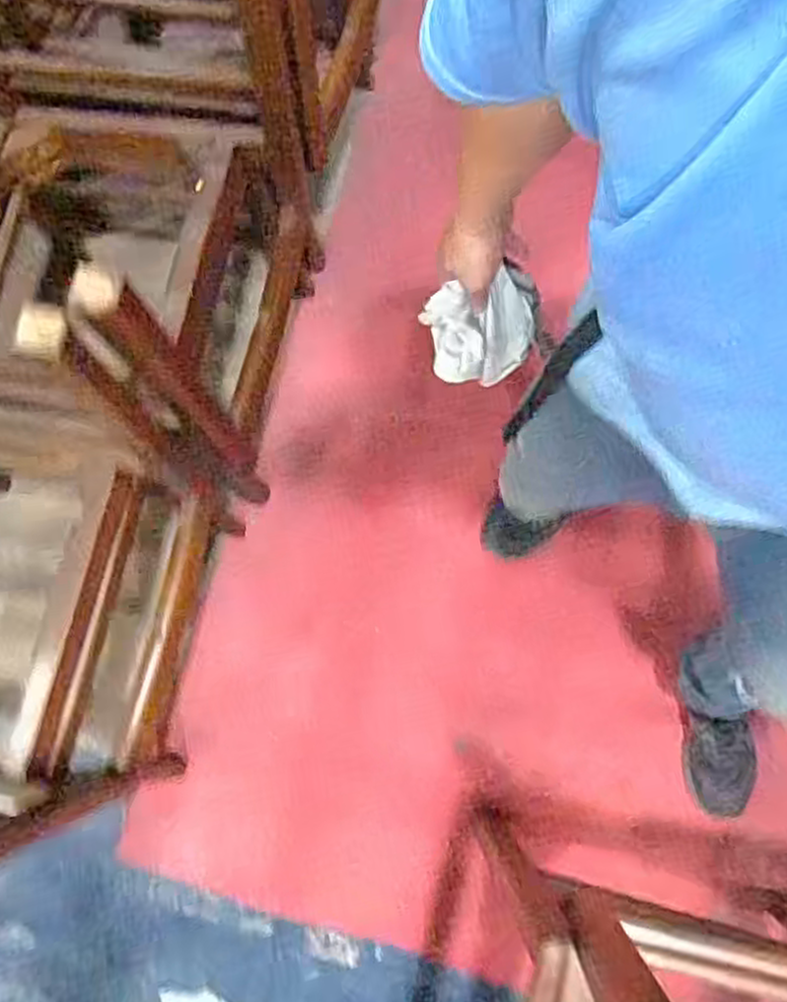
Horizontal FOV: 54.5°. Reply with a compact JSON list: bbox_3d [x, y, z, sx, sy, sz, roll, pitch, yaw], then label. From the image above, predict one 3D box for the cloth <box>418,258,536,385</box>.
[{"bbox_3d":[0.096,-0.181,0.817,0.116,0.104,0.074,-11,74,-3],"label":"cloth"}]

